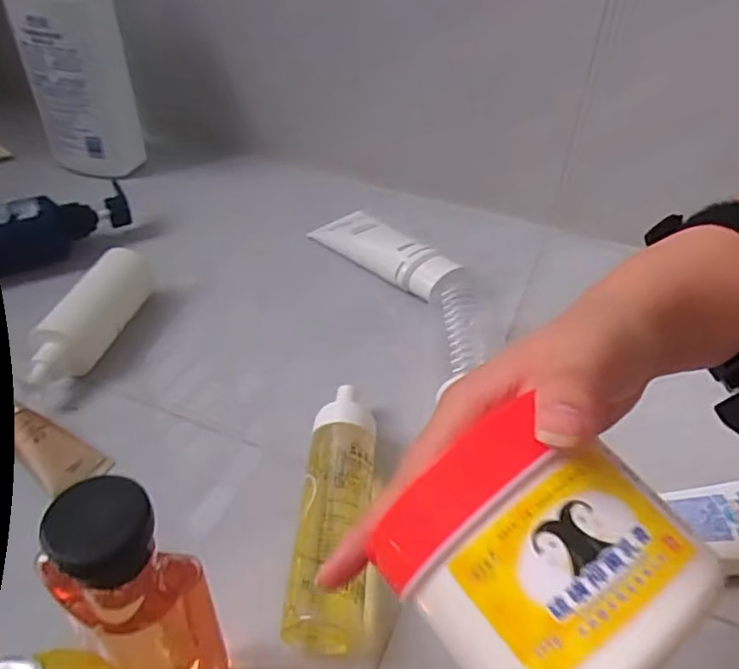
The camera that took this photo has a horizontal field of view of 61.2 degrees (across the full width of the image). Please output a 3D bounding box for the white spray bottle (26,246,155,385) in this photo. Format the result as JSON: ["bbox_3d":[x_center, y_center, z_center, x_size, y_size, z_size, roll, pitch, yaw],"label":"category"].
[{"bbox_3d":[-0.236,-0.010,0.528,0.044,0.050,0.153,13,43,12],"label":"white spray bottle"}]

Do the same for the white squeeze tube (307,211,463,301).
[{"bbox_3d":[0.016,-0.089,0.641,0.059,0.034,0.173,-31,51,-31],"label":"white squeeze tube"}]

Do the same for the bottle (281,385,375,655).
[{"bbox_3d":[-0.022,0.114,0.402,0.045,0.047,0.166,4,41,2],"label":"bottle"}]

